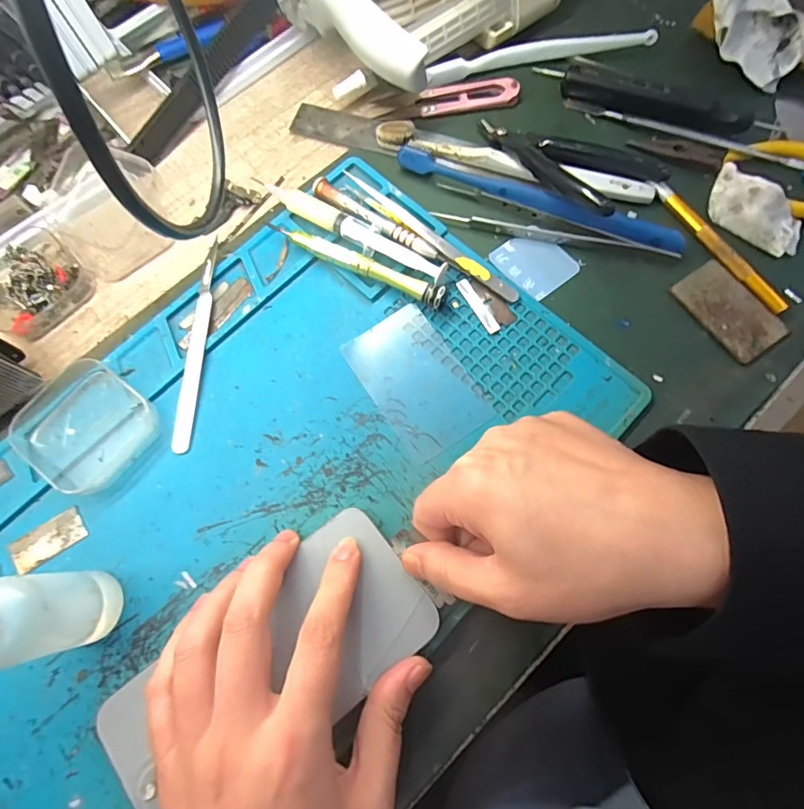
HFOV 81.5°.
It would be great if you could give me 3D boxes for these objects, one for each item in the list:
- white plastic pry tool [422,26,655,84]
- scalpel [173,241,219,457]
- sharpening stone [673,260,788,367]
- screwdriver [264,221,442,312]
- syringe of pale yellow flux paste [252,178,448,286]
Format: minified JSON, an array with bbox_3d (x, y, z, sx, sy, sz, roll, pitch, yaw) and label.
[{"bbox_3d":[0.097,-0.251,0.334,0.159,0.014,0.019,-9,73,-1],"label":"white plastic pry tool"},{"bbox_3d":[-0.123,-0.038,0.279,0.010,0.009,0.132,2,74,2],"label":"scalpel"},{"bbox_3d":[0.193,-0.056,0.276,0.036,0.004,0.060,-33,75,-8],"label":"sharpening stone"},{"bbox_3d":[-0.028,-0.086,0.287,0.115,0.016,0.013,27,76,9],"label":"screwdriver"},{"bbox_3d":[-0.031,-0.108,0.294,0.131,0.014,0.017,31,77,10],"label":"syringe of pale yellow flux paste"}]

